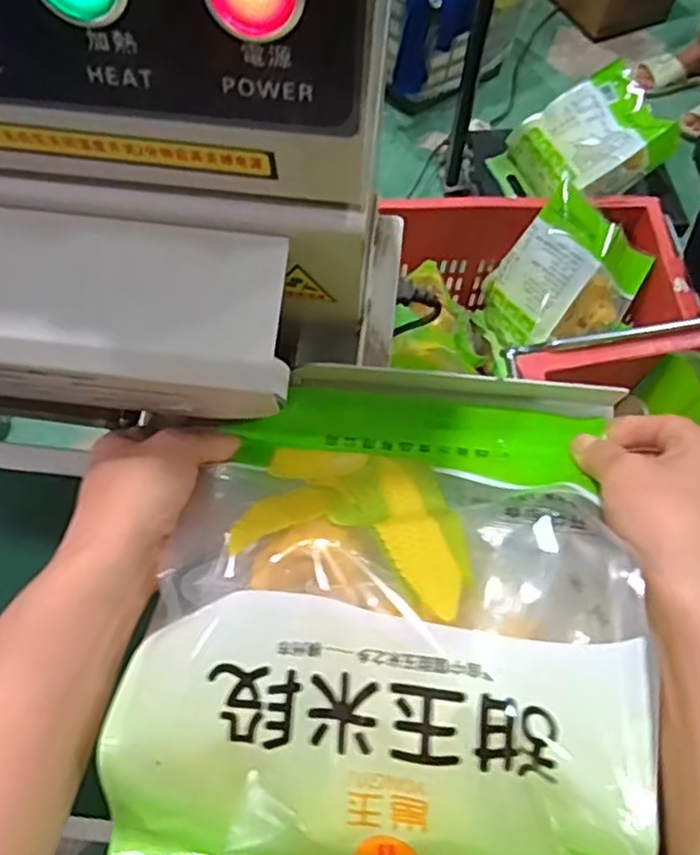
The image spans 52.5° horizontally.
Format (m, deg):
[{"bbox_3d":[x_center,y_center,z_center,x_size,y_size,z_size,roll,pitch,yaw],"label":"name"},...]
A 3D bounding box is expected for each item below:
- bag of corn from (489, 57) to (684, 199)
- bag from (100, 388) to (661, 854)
[{"bbox_3d":[0.478,-0.576,1.470,0.282,0.165,0.236,-22,63,-14],"label":"bag of corn"},{"bbox_3d":[0.015,0.088,0.317,0.209,0.075,0.276,5,60,1],"label":"bag"}]

